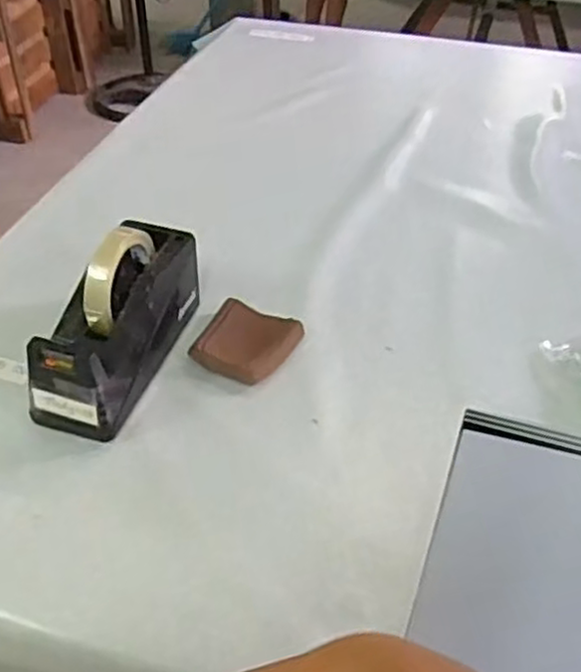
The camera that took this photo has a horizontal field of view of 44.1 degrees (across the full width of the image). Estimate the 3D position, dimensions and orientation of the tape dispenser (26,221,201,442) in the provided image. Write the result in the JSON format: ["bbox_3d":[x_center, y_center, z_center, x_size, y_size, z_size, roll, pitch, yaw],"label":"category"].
[{"bbox_3d":[-0.149,-0.020,0.632,0.067,0.116,0.202,15,43,14],"label":"tape dispenser"}]

